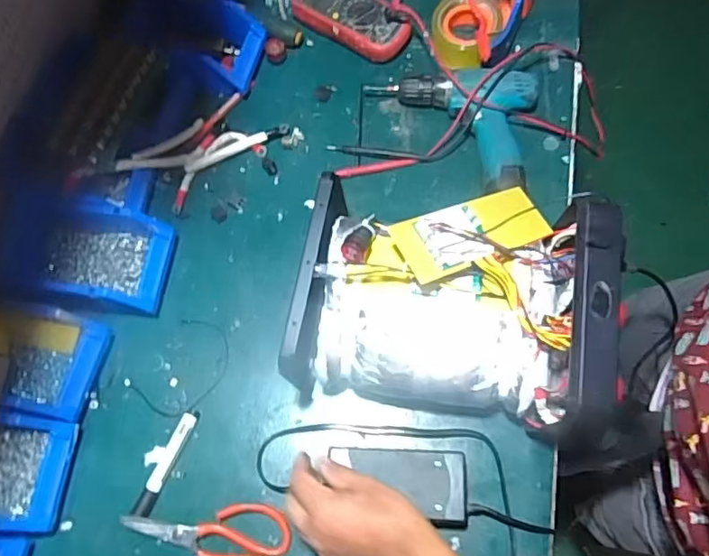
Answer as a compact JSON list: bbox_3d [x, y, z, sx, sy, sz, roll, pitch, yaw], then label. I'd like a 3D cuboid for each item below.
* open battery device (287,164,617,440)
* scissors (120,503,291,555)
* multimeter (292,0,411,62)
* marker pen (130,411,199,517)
[{"bbox_3d":[0.101,0.014,0.633,0.319,0.156,0.246,9,70,6],"label":"open battery device"},{"bbox_3d":[-0.161,0.285,0.612,0.173,0.020,0.094,10,70,7],"label":"scissors"},{"bbox_3d":[0.001,-0.388,0.840,0.180,0.049,0.089,31,74,13],"label":"multimeter"},{"bbox_3d":[-0.215,0.210,0.650,0.020,0.015,0.122,21,72,10],"label":"marker pen"}]

